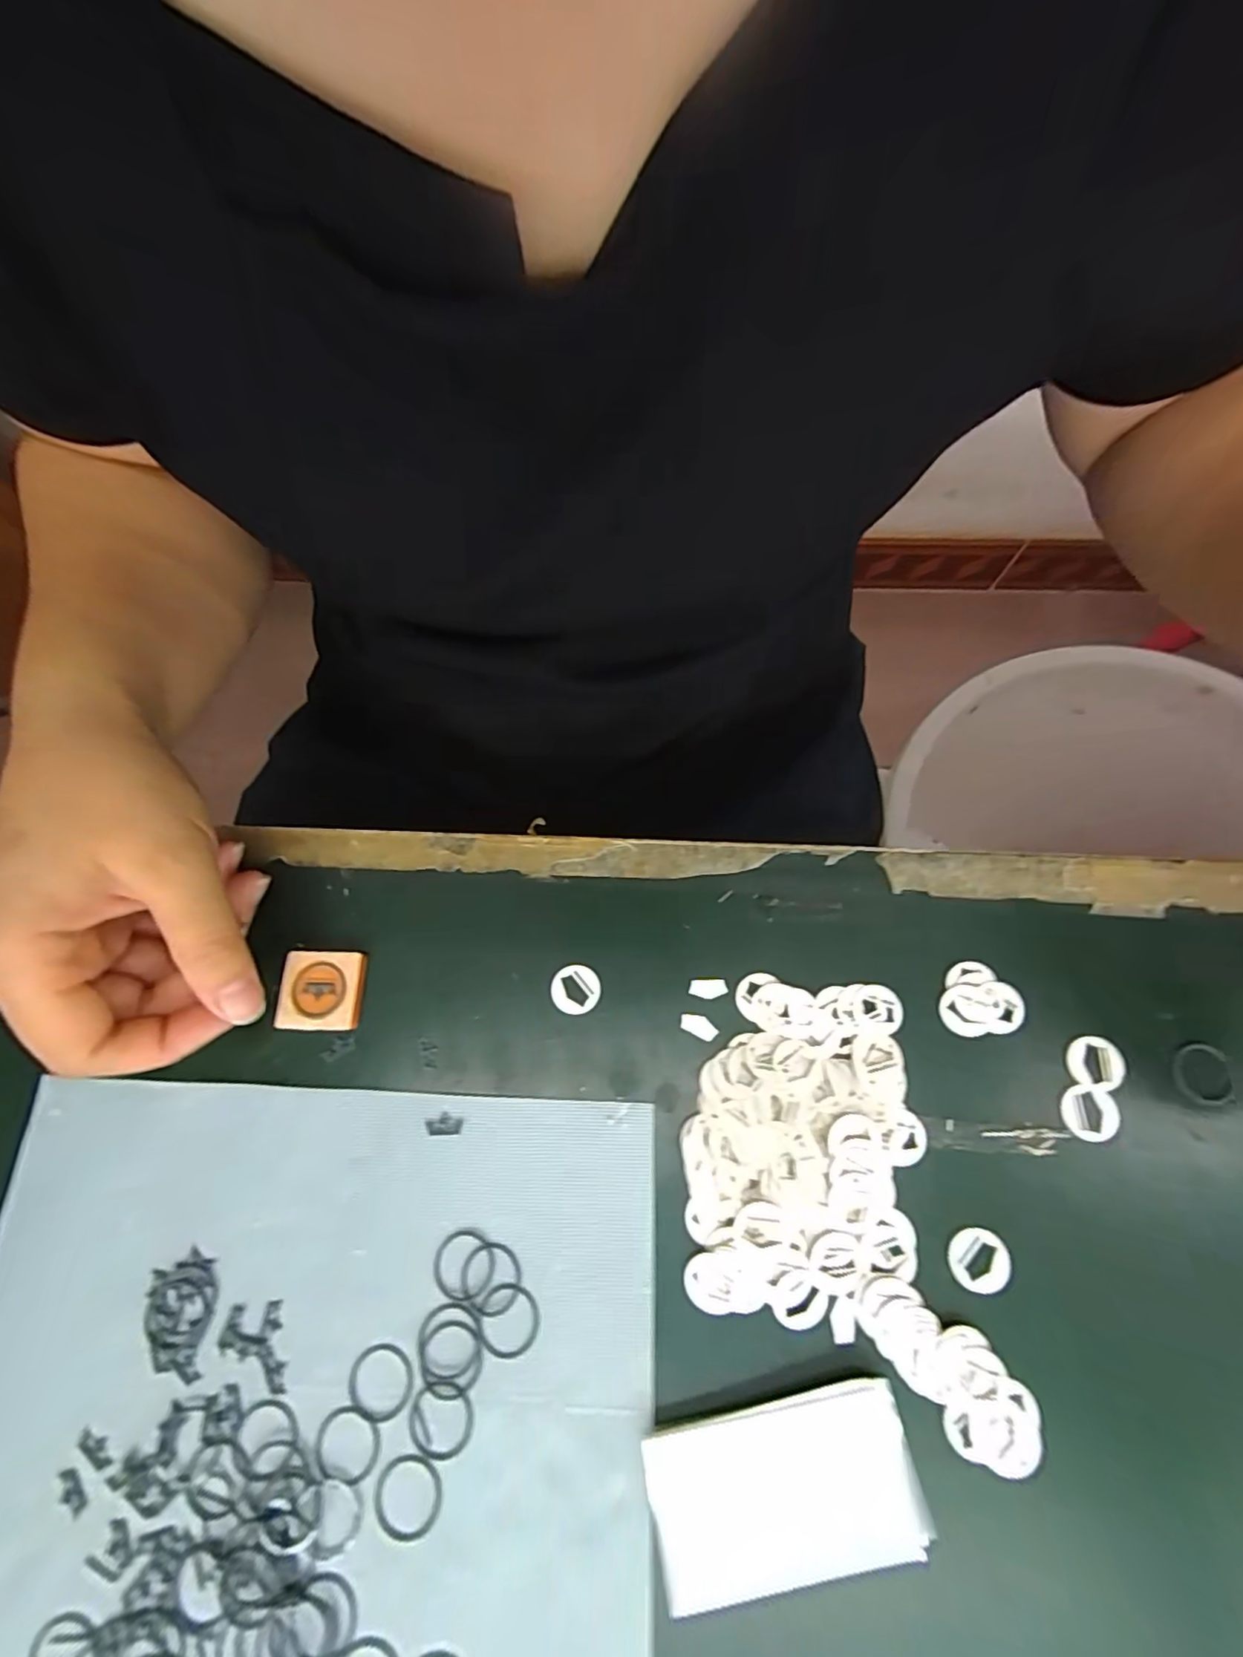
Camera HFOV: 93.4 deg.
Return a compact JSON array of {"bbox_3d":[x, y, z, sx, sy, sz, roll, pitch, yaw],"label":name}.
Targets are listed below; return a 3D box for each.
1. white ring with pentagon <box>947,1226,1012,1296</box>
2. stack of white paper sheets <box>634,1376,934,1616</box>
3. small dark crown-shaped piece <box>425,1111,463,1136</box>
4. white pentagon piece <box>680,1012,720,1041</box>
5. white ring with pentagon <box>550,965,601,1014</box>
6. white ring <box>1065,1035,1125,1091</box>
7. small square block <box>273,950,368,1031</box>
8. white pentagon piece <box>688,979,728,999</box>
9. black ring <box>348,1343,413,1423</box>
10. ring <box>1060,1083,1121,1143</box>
[{"bbox_3d":[0.120,0.145,0.196,0.016,0.006,0.019,32,76,11],"label":"white ring with pentagon"},{"bbox_3d":[0.049,0.202,0.178,0.080,0.006,0.041,-12,73,-2],"label":"stack of white paper sheets"},{"bbox_3d":[-0.065,0.108,0.213,0.014,0.004,0.007,-6,73,0],"label":"small dark crown-shaped piece"},{"bbox_3d":[0.029,0.074,0.221,0.014,0.004,0.008,26,75,9],"label":"white pentagon piece"},{"bbox_3d":[-0.018,0.062,0.227,0.019,0.004,0.018,0,73,1],"label":"white ring with pentagon"},{"bbox_3d":[0.171,0.084,0.210,0.017,0.004,0.017,0,73,1],"label":"white ring"},{"bbox_3d":[-0.117,0.063,0.230,0.032,0.006,0.029,0,73,2],"label":"small square block"},{"bbox_3d":[0.033,0.061,0.225,0.014,0.004,0.007,1,73,2],"label":"white pentagon piece"},{"bbox_3d":[-0.079,0.182,0.192,0.021,0.004,0.021,0,73,1],"label":"black ring"},{"bbox_3d":[0.166,0.100,0.206,0.017,0.004,0.018,0,73,1],"label":"ring"}]

